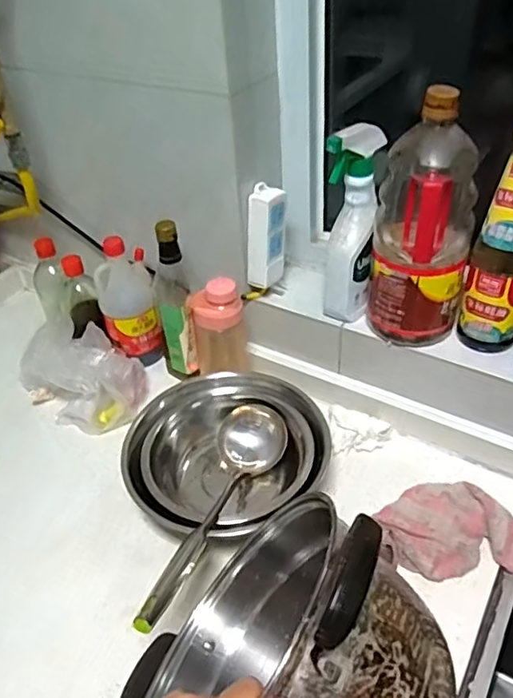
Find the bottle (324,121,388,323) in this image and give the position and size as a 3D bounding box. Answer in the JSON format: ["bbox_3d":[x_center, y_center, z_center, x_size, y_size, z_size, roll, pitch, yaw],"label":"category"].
[{"bbox_3d":[0.126,-0.152,0.710,0.105,0.243,0.048,-25,35,-21],"label":"bottle"}]

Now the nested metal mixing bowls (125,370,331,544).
[{"bbox_3d":[-0.039,0.132,0.711,0.232,0.095,0.214,-3,40,3],"label":"nested metal mixing bowls"}]

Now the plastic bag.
[{"bbox_3d":[-0.258,0.029,0.839,0.187,0.110,0.123,28,50,33],"label":"plastic bag"}]

